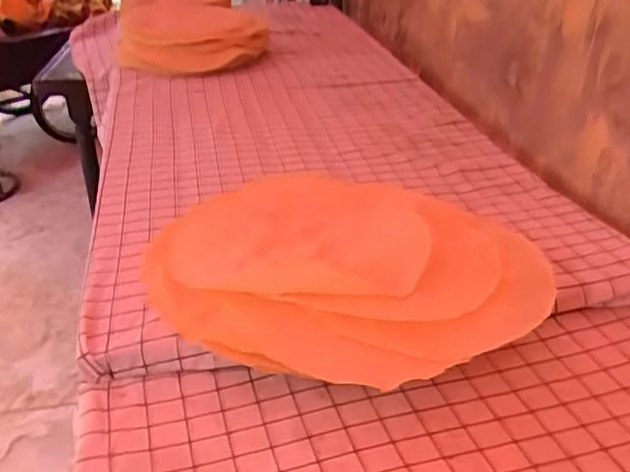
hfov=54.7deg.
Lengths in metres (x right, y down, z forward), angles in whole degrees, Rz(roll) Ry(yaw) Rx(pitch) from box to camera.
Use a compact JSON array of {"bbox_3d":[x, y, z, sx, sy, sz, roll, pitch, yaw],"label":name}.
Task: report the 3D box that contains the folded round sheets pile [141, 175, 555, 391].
[{"bbox_3d":[0.034,0.027,0.882,0.555,0.103,0.496,11,34,19],"label":"folded round sheets pile"}]

